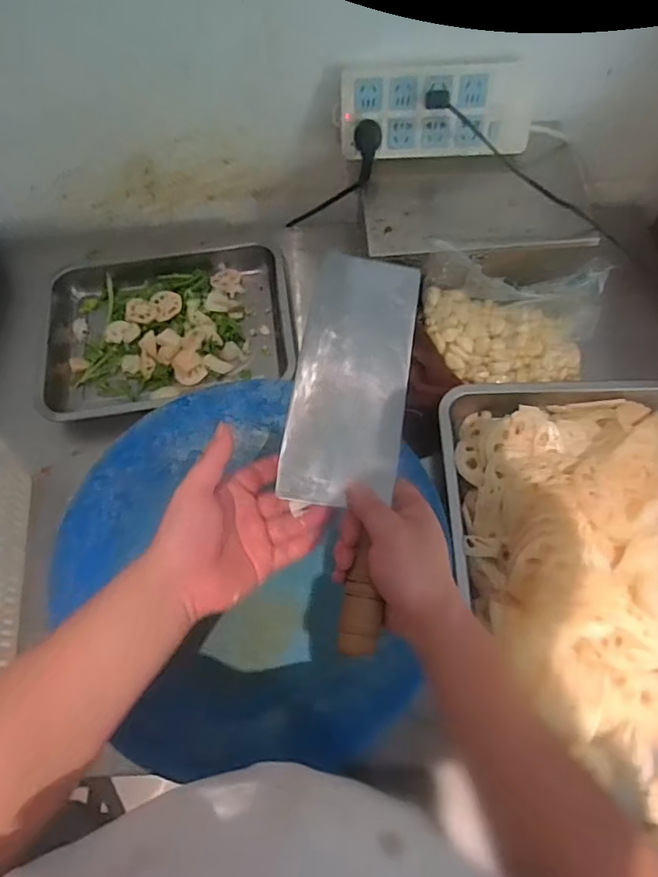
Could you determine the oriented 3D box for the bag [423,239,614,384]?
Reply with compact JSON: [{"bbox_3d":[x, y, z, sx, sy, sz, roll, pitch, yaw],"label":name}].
[{"bbox_3d":[0.211,-0.141,0.644,0.213,0.132,0.105,17,69,9],"label":"bag"}]

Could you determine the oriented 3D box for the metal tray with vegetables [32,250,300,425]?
[{"bbox_3d":[-0.227,-0.159,0.768,0.339,0.051,0.244,-10,67,-2],"label":"metal tray with vegetables"}]

